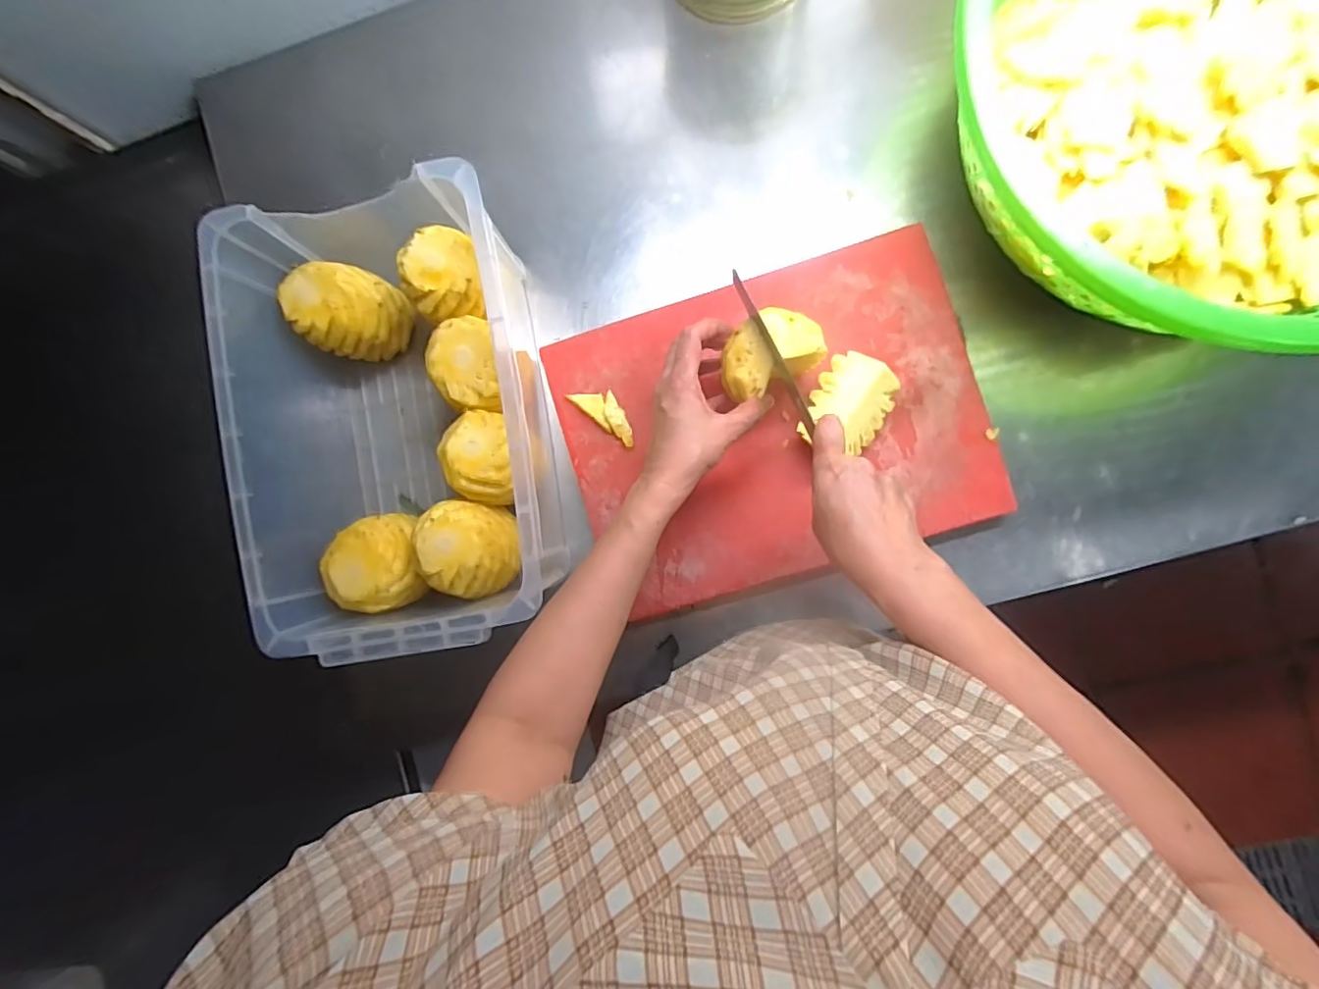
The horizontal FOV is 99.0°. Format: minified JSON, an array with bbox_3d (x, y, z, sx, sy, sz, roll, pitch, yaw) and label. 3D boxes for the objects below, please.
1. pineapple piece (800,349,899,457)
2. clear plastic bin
[{"bbox_3d":[0.179,-0.084,0.533,0.070,0.041,0.085,26,91,5],"label":"pineapple piece"},{"bbox_3d":[-0.232,-0.070,0.539,0.248,0.162,0.402,-9,88,5],"label":"clear plastic bin"}]

